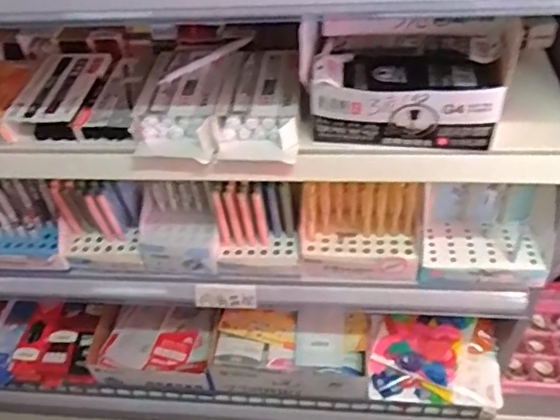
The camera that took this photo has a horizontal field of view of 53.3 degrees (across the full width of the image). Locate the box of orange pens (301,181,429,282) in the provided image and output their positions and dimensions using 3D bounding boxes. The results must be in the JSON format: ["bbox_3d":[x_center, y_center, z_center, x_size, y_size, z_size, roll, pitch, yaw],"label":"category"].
[{"bbox_3d":[0.110,0.018,0.754,0.159,0.108,0.075,11,49,15],"label":"box of orange pens"}]

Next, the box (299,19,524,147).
[{"bbox_3d":[0.132,-0.144,0.599,0.203,0.104,0.113,5,48,10],"label":"box"}]

